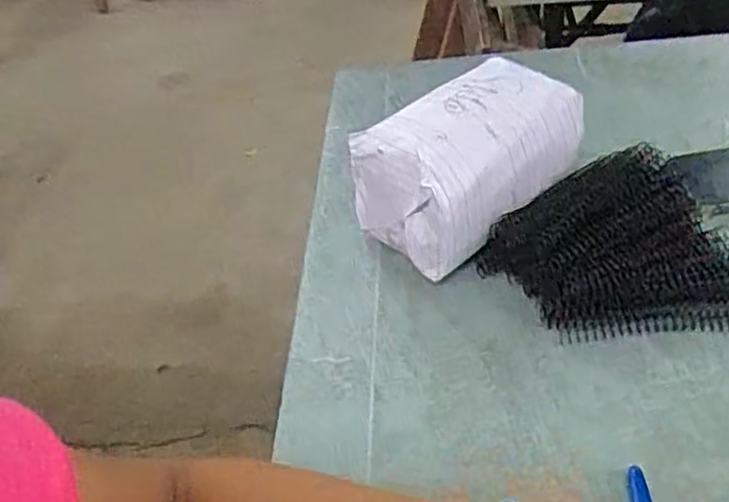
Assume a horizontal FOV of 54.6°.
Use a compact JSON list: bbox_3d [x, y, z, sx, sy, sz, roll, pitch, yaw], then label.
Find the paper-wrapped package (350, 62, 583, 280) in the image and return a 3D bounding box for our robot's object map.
[{"bbox_3d":[0.088,-0.068,0.578,0.172,0.106,0.121,-27,46,-21],"label":"paper-wrapped package"}]

